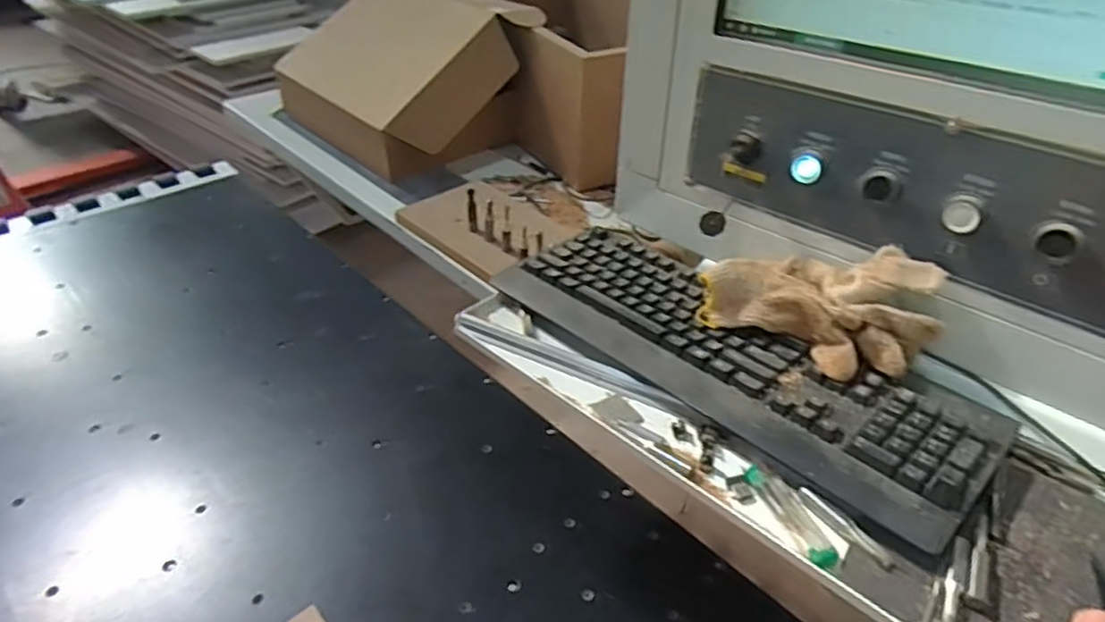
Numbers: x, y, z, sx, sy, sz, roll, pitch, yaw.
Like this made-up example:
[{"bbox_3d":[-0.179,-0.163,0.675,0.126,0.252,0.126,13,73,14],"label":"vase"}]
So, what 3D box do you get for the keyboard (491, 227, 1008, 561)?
[{"bbox_3d":[0.154,0.031,0.612,0.445,0.024,0.167,31,46,34],"label":"keyboard"}]

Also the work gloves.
[{"bbox_3d":[0.233,-0.011,0.591,0.180,0.080,0.096,26,43,29],"label":"work gloves"}]

